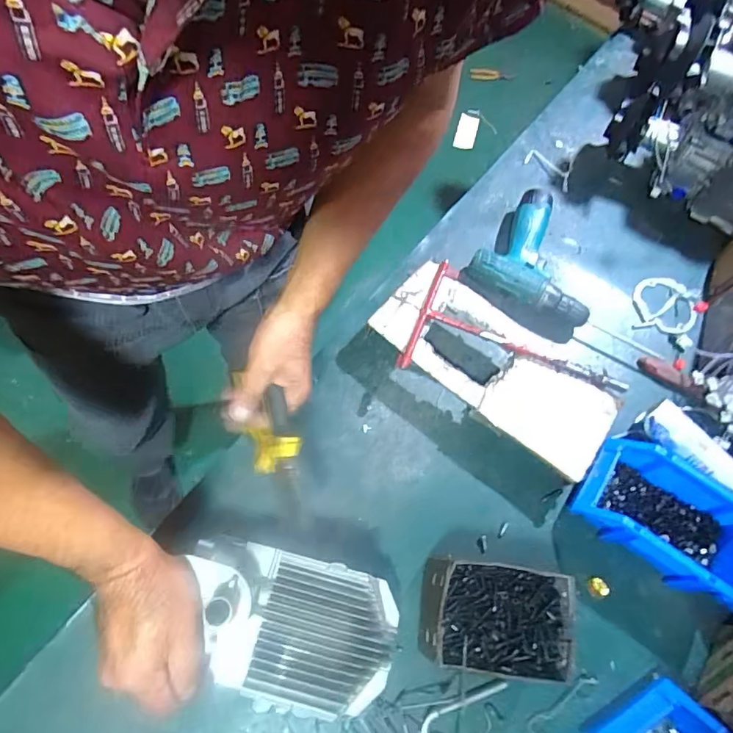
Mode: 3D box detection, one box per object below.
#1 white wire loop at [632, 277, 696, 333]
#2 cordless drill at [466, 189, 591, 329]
[{"bbox_3d":[0.465,-0.100,0.761,0.087,0.021,0.096,2,65,-5],"label":"white wire loop"},{"bbox_3d":[0.274,-0.159,0.749,0.185,0.055,0.202,33,66,9],"label":"cordless drill"}]

